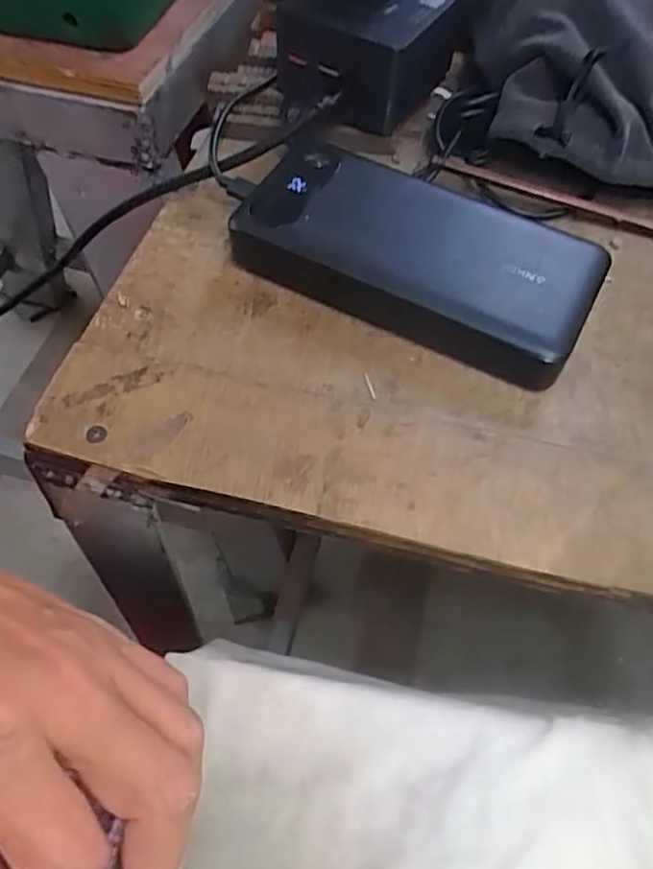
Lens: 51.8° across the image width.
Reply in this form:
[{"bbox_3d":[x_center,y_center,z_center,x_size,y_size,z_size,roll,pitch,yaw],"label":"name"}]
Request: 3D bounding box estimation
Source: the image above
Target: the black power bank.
[{"bbox_3d":[0.038,-0.078,0.292,0.152,0.032,0.067,25,58,14],"label":"black power bank"}]

